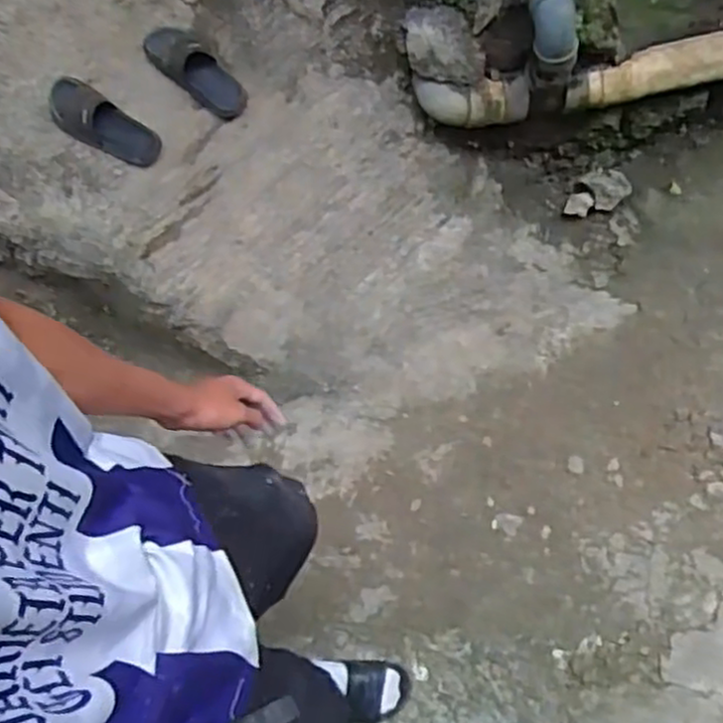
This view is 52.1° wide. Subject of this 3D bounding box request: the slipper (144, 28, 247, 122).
[{"bbox_3d":[-0.356,-0.642,1.625,0.250,0.072,0.100,38,72,-11],"label":"slipper"}]

